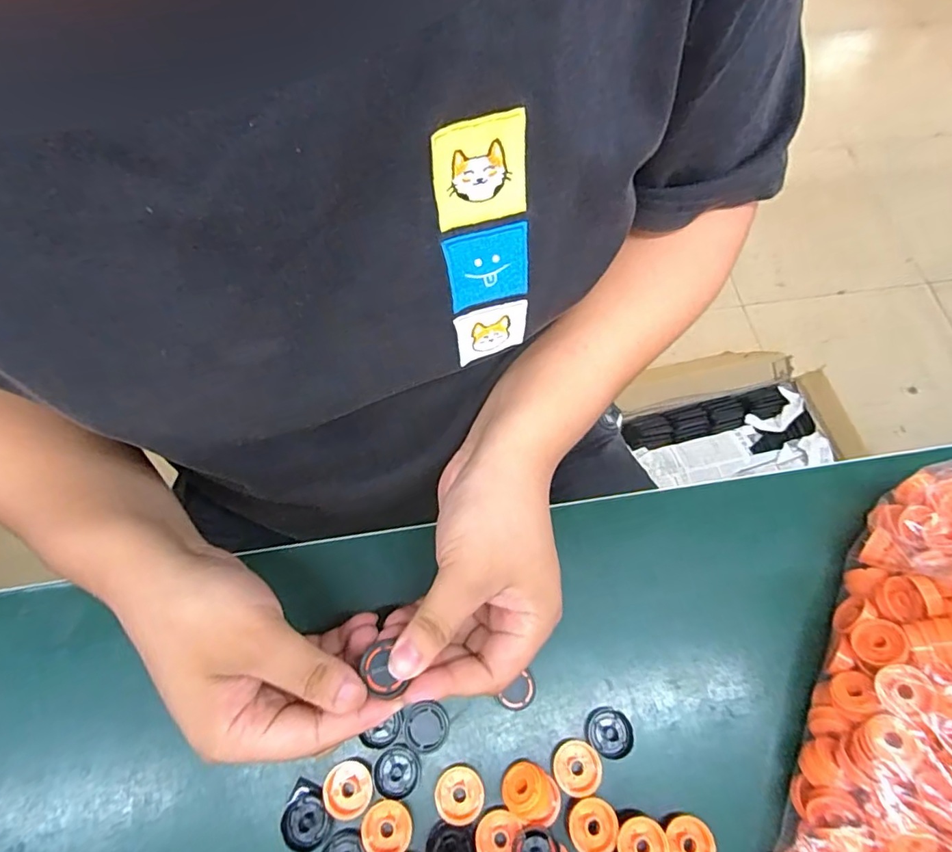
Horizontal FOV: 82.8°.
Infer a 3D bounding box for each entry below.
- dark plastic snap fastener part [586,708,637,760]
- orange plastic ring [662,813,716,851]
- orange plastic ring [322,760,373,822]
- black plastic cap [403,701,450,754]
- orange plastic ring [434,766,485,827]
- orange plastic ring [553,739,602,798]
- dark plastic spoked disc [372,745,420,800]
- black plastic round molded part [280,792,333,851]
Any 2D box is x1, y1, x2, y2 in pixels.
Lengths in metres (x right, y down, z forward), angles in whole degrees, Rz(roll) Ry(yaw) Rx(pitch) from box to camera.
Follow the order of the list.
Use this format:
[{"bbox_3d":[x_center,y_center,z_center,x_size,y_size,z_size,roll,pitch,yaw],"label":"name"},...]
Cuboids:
[{"bbox_3d":[0.076,0.175,0.307,0.026,0.006,0.024,1,67,-1],"label":"dark plastic snap fastener part"},{"bbox_3d":[0.113,0.221,0.284,0.023,0.004,0.026,-7,67,-5],"label":"orange plastic ring"},{"bbox_3d":[-0.070,0.197,0.293,0.026,0.005,0.026,1,67,-1],"label":"orange plastic ring"},{"bbox_3d":[-0.028,0.171,0.305,0.025,0.008,0.023,1,67,-1],"label":"black plastic cap"},{"bbox_3d":[-0.009,0.199,0.292,0.026,0.004,0.026,1,67,-1],"label":"orange plastic ring"},{"bbox_3d":[0.056,0.188,0.297,0.025,0.004,0.026,-17,49,-1],"label":"orange plastic ring"},{"bbox_3d":[-0.044,0.190,0.297,0.024,0.004,0.025,1,67,-1],"label":"dark plastic spoked disc"},{"bbox_3d":[-0.091,0.212,0.288,0.023,0.005,0.025,1,67,-1],"label":"black plastic round molded part"}]

